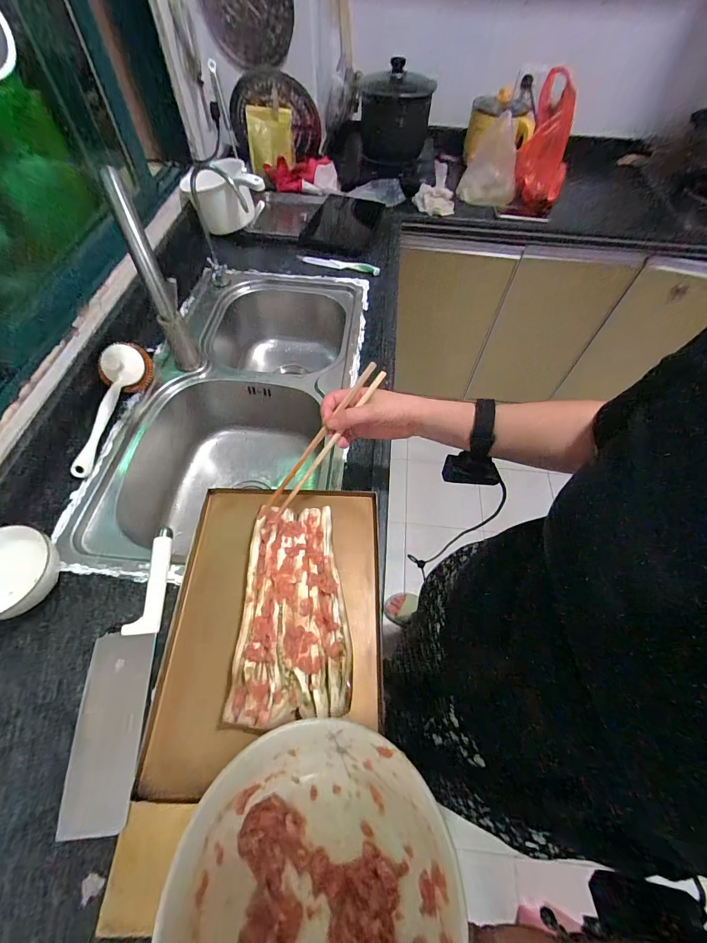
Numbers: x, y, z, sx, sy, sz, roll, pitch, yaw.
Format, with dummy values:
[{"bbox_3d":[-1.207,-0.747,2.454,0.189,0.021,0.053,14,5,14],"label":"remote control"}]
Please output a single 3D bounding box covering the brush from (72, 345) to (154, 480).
[{"bbox_3d":[-0.405,-0.104,0.614,0.051,0.072,0.243,9,74,4],"label":"brush"}]

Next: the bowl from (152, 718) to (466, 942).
[{"bbox_3d":[-0.029,0.293,0.257,0.175,0.085,0.186,25,46,26],"label":"bowl"}]

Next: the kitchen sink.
[{"bbox_3d":[-0.197,-0.116,0.759,0.380,0.198,0.711,6,58,2],"label":"kitchen sink"}]

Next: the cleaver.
[{"bbox_3d":[-0.276,0.223,0.434,0.079,0.017,0.303,-5,58,-5],"label":"cleaver"}]

